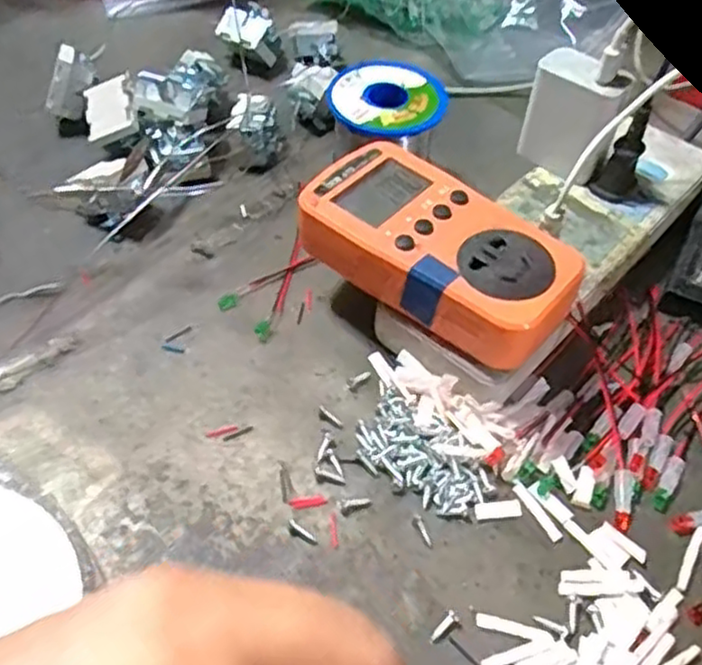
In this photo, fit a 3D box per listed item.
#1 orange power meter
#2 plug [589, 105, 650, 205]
[{"bbox_3d":[0.040,-0.039,0.334,0.126,0.030,0.066,33,58,21],"label":"orange power meter"},{"bbox_3d":[0.146,-0.095,0.381,0.021,0.050,0.017,30,57,19],"label":"plug"}]

